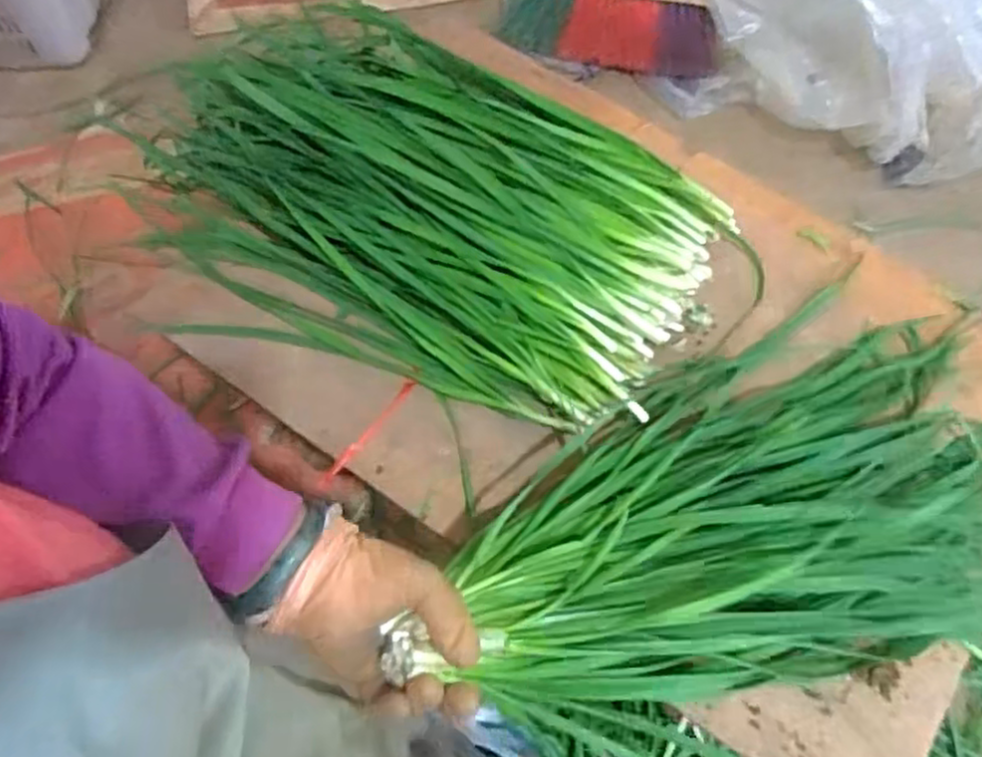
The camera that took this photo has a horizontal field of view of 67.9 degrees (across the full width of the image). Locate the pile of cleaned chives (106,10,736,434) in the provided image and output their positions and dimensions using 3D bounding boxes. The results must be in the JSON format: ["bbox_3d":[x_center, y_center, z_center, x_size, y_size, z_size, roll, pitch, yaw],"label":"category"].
[{"bbox_3d":[-0.056,-0.163,0.580,0.462,0.061,0.333,14,68,3],"label":"pile of cleaned chives"}]

